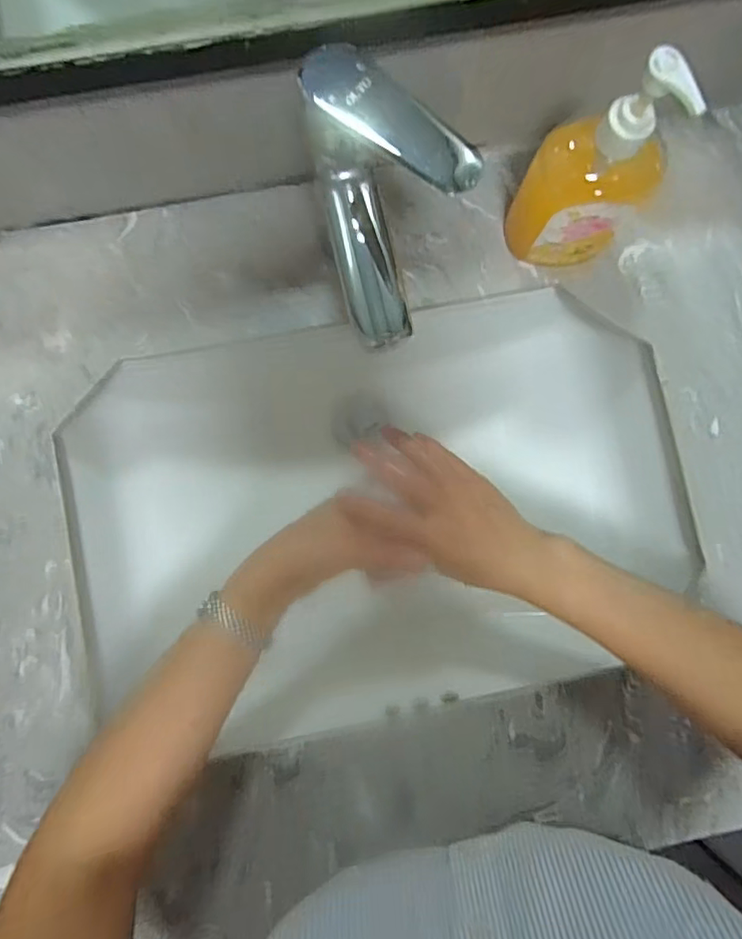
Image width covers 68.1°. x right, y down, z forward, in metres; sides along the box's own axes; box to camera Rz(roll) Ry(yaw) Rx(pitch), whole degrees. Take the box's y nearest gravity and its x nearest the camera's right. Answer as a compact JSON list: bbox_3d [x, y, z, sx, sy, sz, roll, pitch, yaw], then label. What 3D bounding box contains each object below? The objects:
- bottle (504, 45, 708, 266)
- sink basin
[{"bbox_3d":[0.160,-0.204,0.389,0.084,0.177,0.054,8,84,-1],"label":"bottle"},{"bbox_3d":[0.003,0.022,0.546,0.522,0.153,0.359,-12,83,-1],"label":"sink basin"}]

